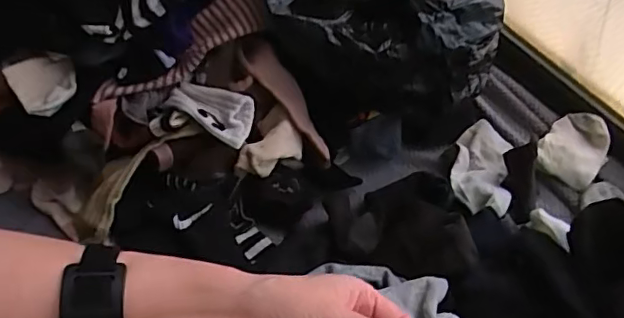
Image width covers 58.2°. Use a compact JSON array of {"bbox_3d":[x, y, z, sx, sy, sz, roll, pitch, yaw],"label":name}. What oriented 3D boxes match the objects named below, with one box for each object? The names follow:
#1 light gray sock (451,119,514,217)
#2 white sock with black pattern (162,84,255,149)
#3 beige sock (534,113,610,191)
[{"bbox_3d":[0.204,0.012,0.674,0.066,0.039,0.150,14,36,10],"label":"light gray sock"},{"bbox_3d":[-0.116,-0.051,0.633,0.097,0.027,0.054,14,61,10],"label":"white sock with black pattern"},{"bbox_3d":[0.325,-0.012,0.695,0.073,0.026,0.103,37,68,21],"label":"beige sock"}]

